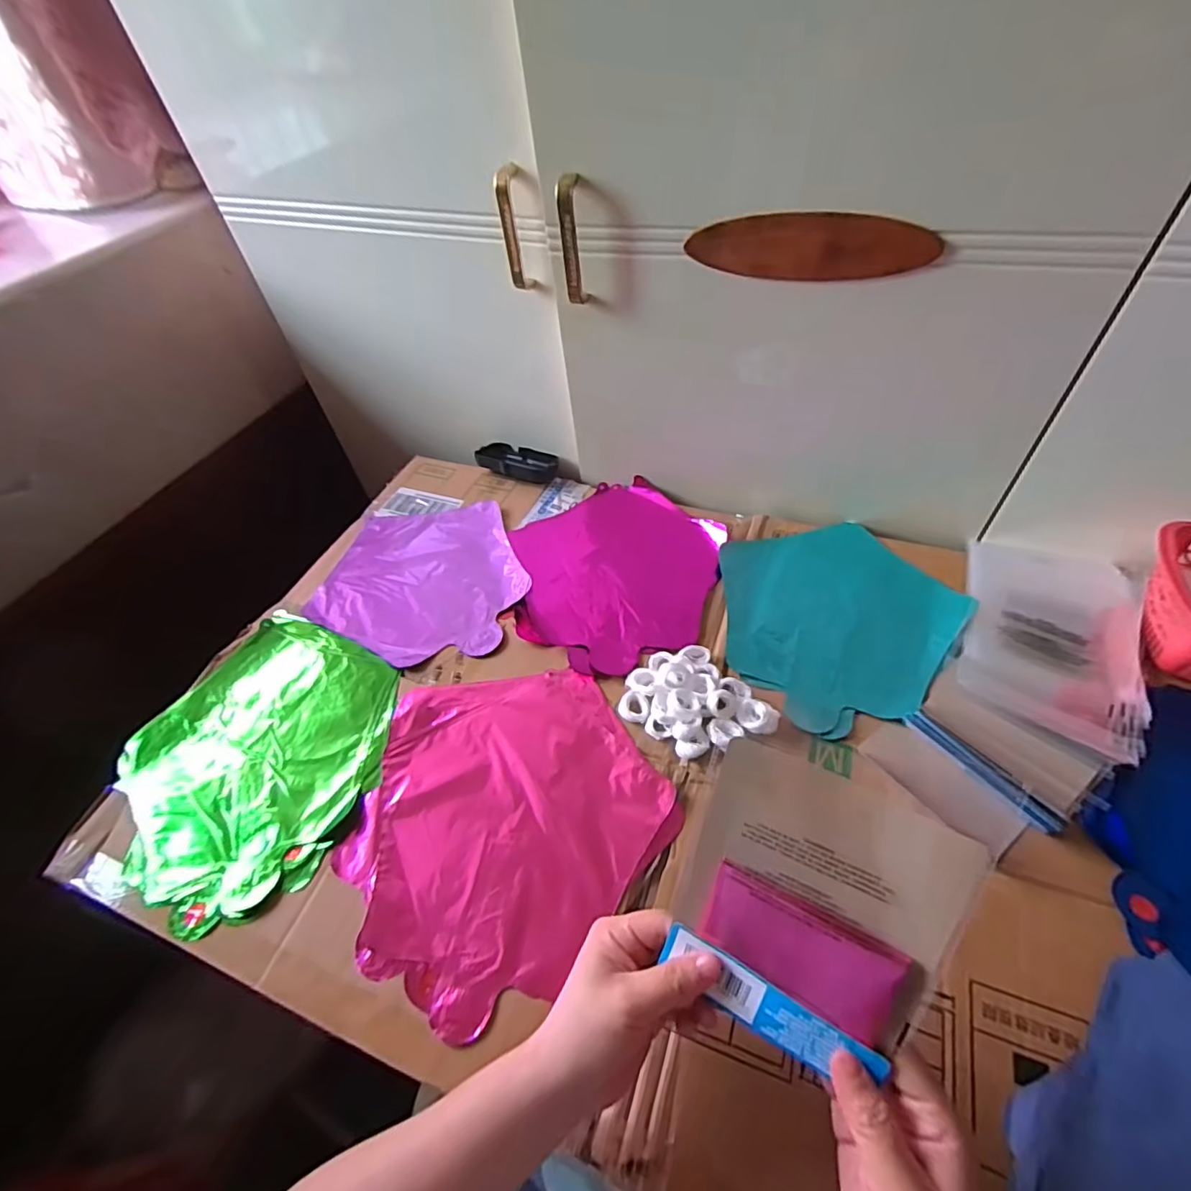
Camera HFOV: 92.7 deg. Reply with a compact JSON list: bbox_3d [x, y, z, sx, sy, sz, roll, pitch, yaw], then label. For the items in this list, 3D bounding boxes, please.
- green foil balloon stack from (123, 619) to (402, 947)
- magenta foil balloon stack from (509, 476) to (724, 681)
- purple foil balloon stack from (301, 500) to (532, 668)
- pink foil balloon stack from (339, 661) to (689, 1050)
[{"bbox_3d":[-0.295,0.136,0.499,0.228,0.022,0.241,20,54,22],"label":"green foil balloon stack"},{"bbox_3d":[0.020,-0.031,0.610,0.235,0.025,0.233,-33,54,-21],"label":"magenta foil balloon stack"},{"bbox_3d":[-0.182,-0.025,0.621,0.224,0.007,0.218,11,51,15],"label":"purple foil balloon stack"},{"bbox_3d":[-0.078,0.167,0.456,0.237,0.013,0.245,-27,52,-17],"label":"pink foil balloon stack"}]

